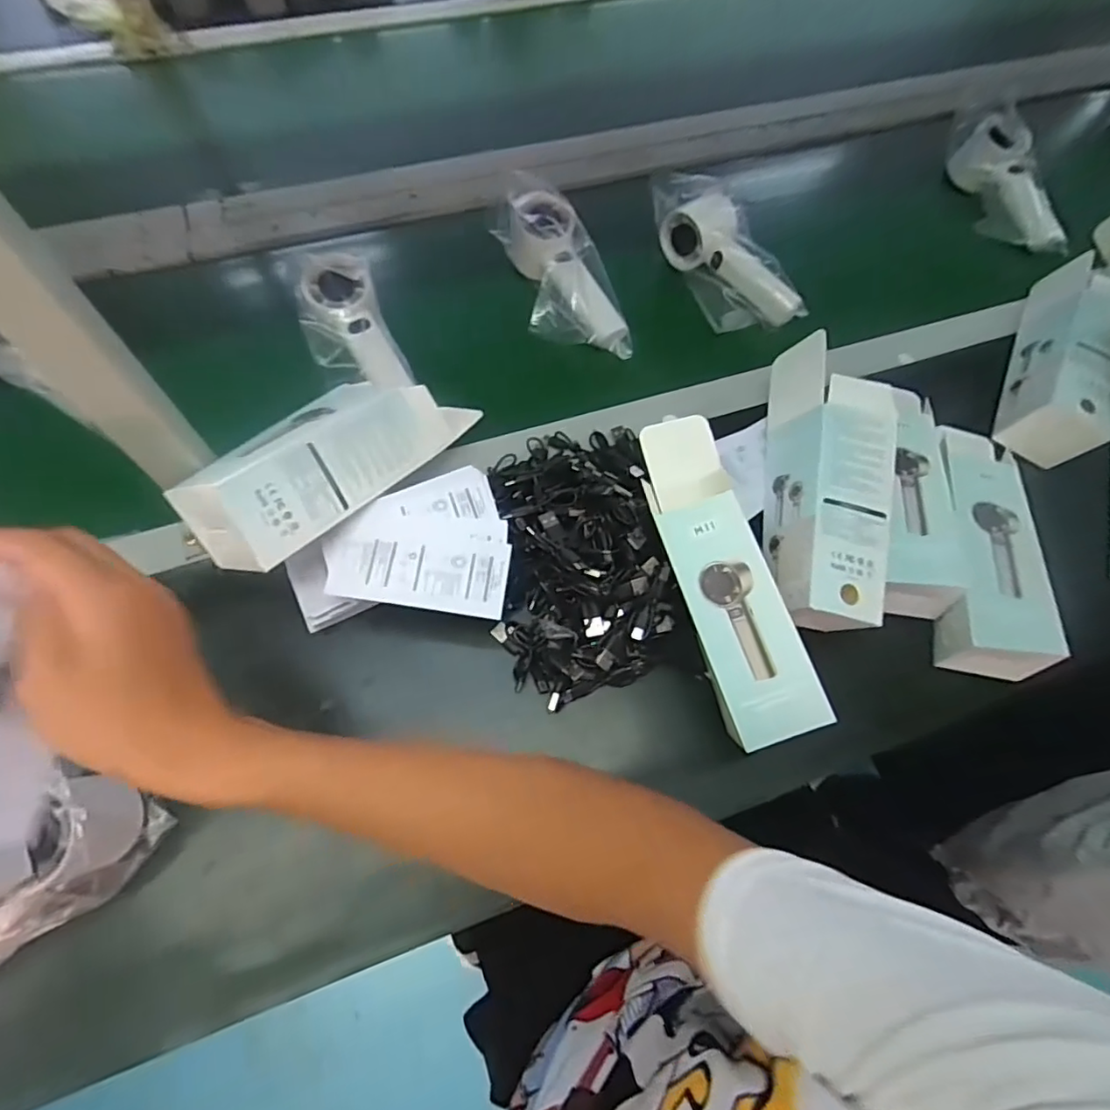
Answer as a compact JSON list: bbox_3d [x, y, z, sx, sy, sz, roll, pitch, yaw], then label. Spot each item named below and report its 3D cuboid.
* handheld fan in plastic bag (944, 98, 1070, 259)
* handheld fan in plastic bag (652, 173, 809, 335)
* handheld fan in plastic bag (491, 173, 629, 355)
[{"bbox_3d":[0.505,-0.414,0.651,0.074,0.061,0.193,-17,80,-8],"label":"handheld fan in plastic bag"},{"bbox_3d":[0.163,-0.297,0.583,0.074,0.058,0.188,-35,86,-15],"label":"handheld fan in plastic bag"},{"bbox_3d":[0.003,-0.272,0.555,0.084,0.052,0.194,-27,84,-12],"label":"handheld fan in plastic bag"}]

